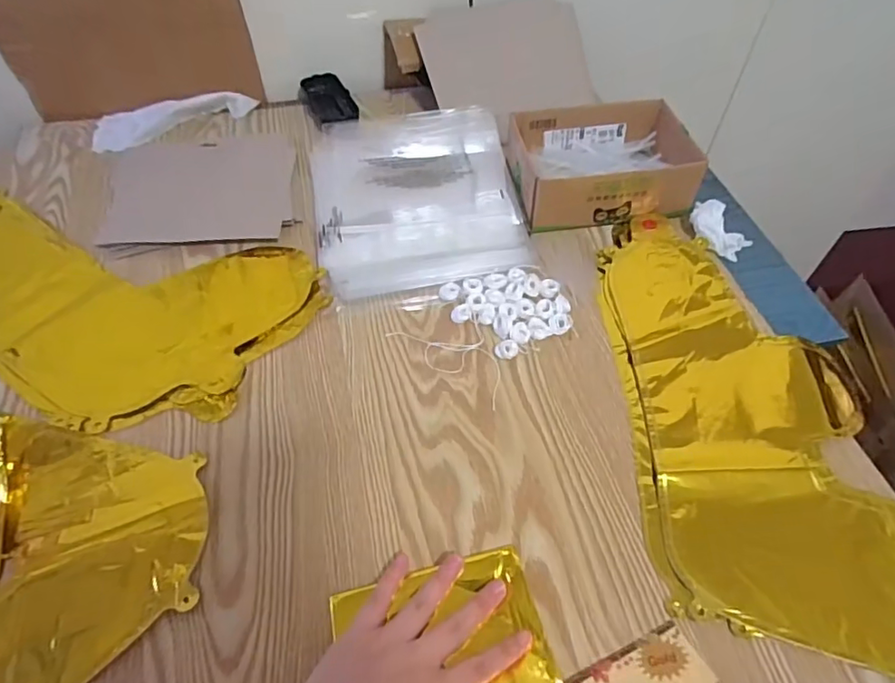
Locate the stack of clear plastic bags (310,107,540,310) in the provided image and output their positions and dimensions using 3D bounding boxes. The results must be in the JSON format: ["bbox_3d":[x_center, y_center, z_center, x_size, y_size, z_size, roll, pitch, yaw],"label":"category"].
[{"bbox_3d":[-0.036,-0.165,0.622,0.220,0.024,0.288,-7,53,-5],"label":"stack of clear plastic bags"}]

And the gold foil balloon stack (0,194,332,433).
[{"bbox_3d":[-0.361,-0.053,0.552,0.443,0.008,0.233,19,55,14],"label":"gold foil balloon stack"}]

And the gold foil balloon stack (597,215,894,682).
[{"bbox_3d":[0.255,0.051,0.467,0.215,0.017,0.420,-2,53,-1],"label":"gold foil balloon stack"}]

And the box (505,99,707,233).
[{"bbox_3d":[0.166,-0.201,0.621,0.181,0.058,0.144,-9,53,-6],"label":"box"}]

